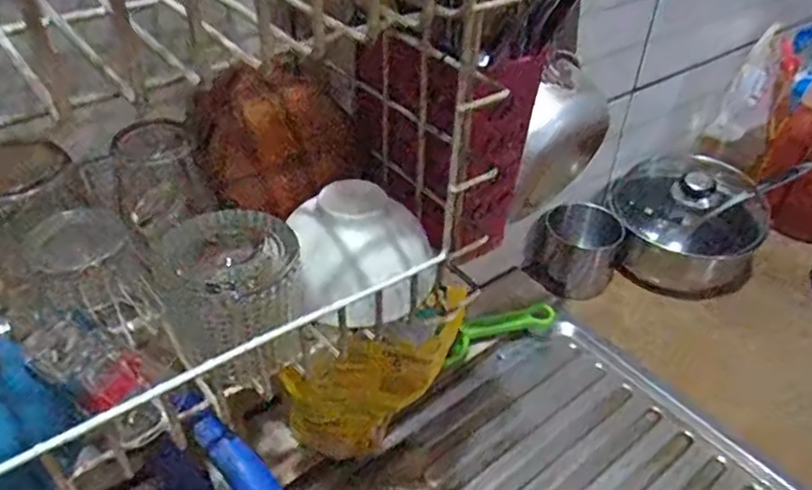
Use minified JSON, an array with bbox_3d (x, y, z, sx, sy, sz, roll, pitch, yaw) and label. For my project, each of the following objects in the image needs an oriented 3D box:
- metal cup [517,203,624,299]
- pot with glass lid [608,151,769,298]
[{"bbox_3d":[0.239,0.004,0.891,0.114,0.102,0.114,1,40,-1],"label":"metal cup"},{"bbox_3d":[0.411,-0.035,0.922,0.212,0.143,0.217,1,40,-1],"label":"pot with glass lid"}]

